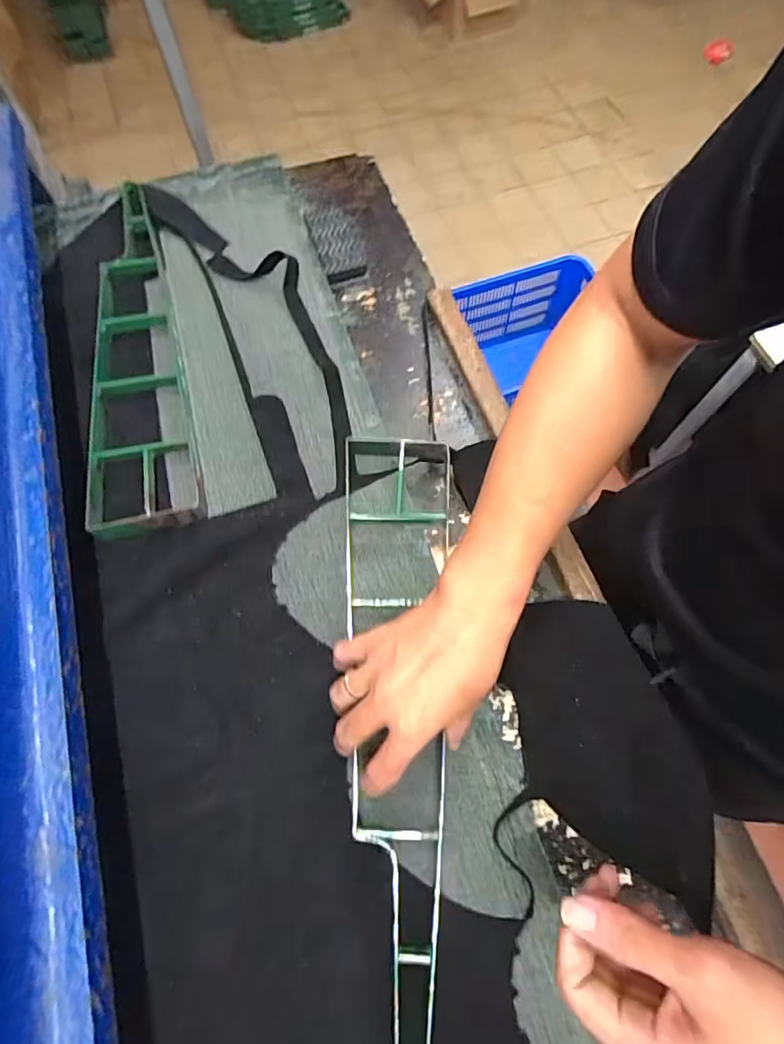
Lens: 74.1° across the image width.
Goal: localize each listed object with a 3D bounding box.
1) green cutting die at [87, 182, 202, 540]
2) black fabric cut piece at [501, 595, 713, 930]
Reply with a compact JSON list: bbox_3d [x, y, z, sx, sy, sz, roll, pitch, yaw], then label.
[{"bbox_3d":[-0.295,-0.200,0.577,0.103,0.034,0.469,-15,68,-6],"label":"green cutting die"},{"bbox_3d":[0.185,0.192,0.455,0.135,0.026,0.247,-10,67,-4],"label":"black fabric cut piece"}]

